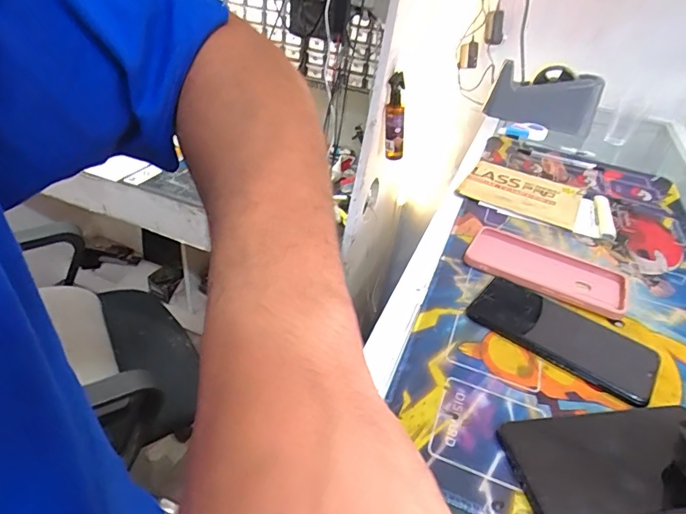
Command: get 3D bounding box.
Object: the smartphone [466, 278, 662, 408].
[{"bbox_3d":[0.198,0.071,0.428,0.158,0.012,0.075,28,40,27],"label":"smartphone"}]

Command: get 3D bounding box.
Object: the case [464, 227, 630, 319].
[{"bbox_3d":[0.224,0.013,0.514,0.165,0.012,0.095,22,38,21],"label":"case"}]

